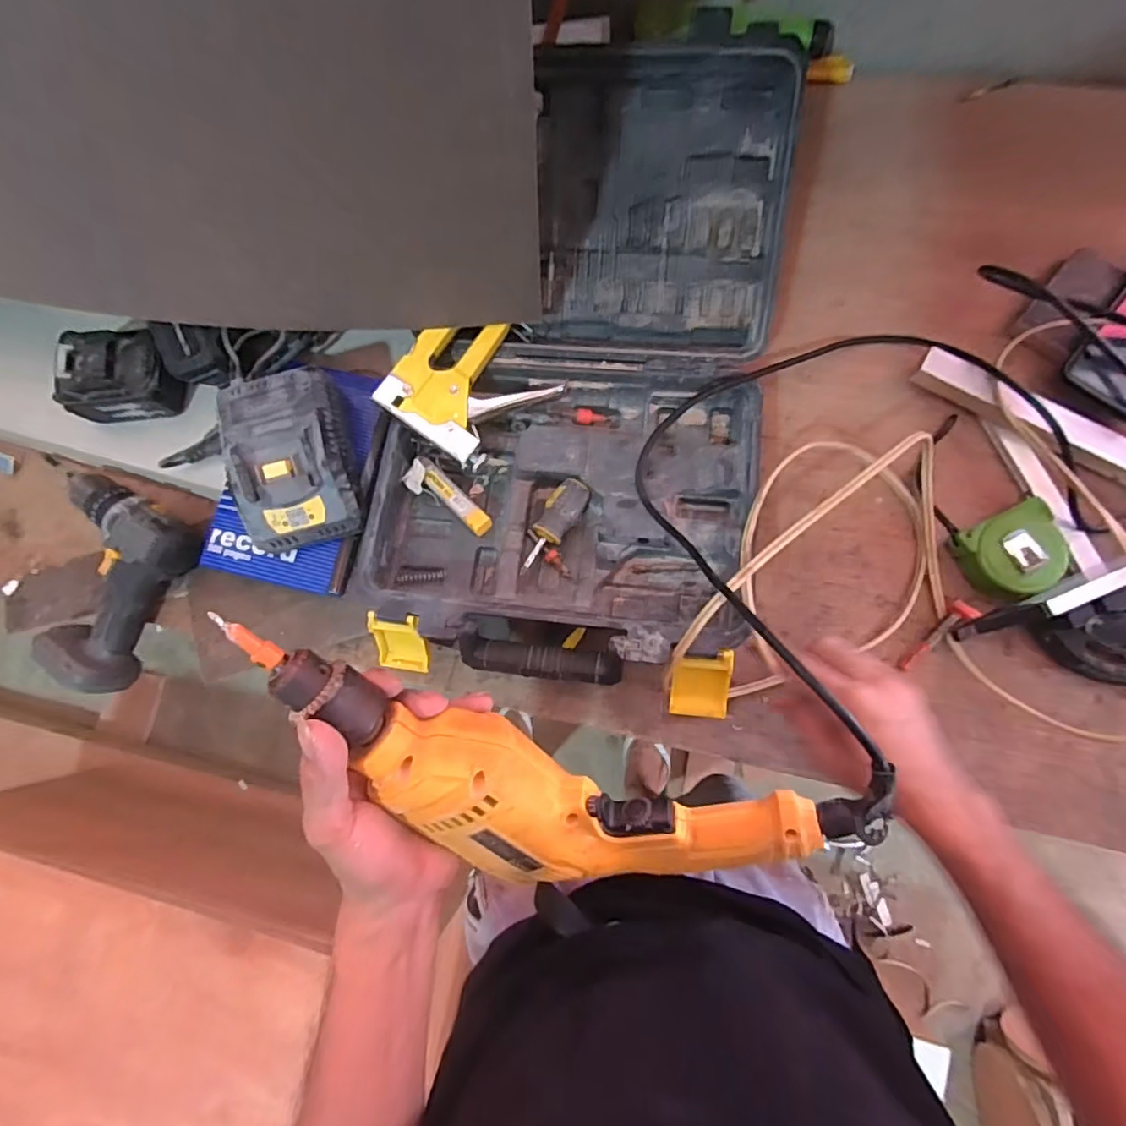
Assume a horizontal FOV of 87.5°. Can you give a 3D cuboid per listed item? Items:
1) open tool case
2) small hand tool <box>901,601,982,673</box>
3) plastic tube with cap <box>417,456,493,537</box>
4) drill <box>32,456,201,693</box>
[{"bbox_3d":[0.014,-0.164,0.543,0.334,0.115,0.544,8,83,7],"label":"open tool case"},{"bbox_3d":[0.333,0.062,0.520,0.021,0.025,0.088,44,90,9],"label":"small hand tool"},{"bbox_3d":[-0.105,-0.063,0.555,0.095,0.017,0.020,44,88,10],"label":"plastic tube with cap"},{"bbox_3d":[-0.489,0.007,0.598,0.181,0.063,0.185,30,86,9],"label":"drill"}]

